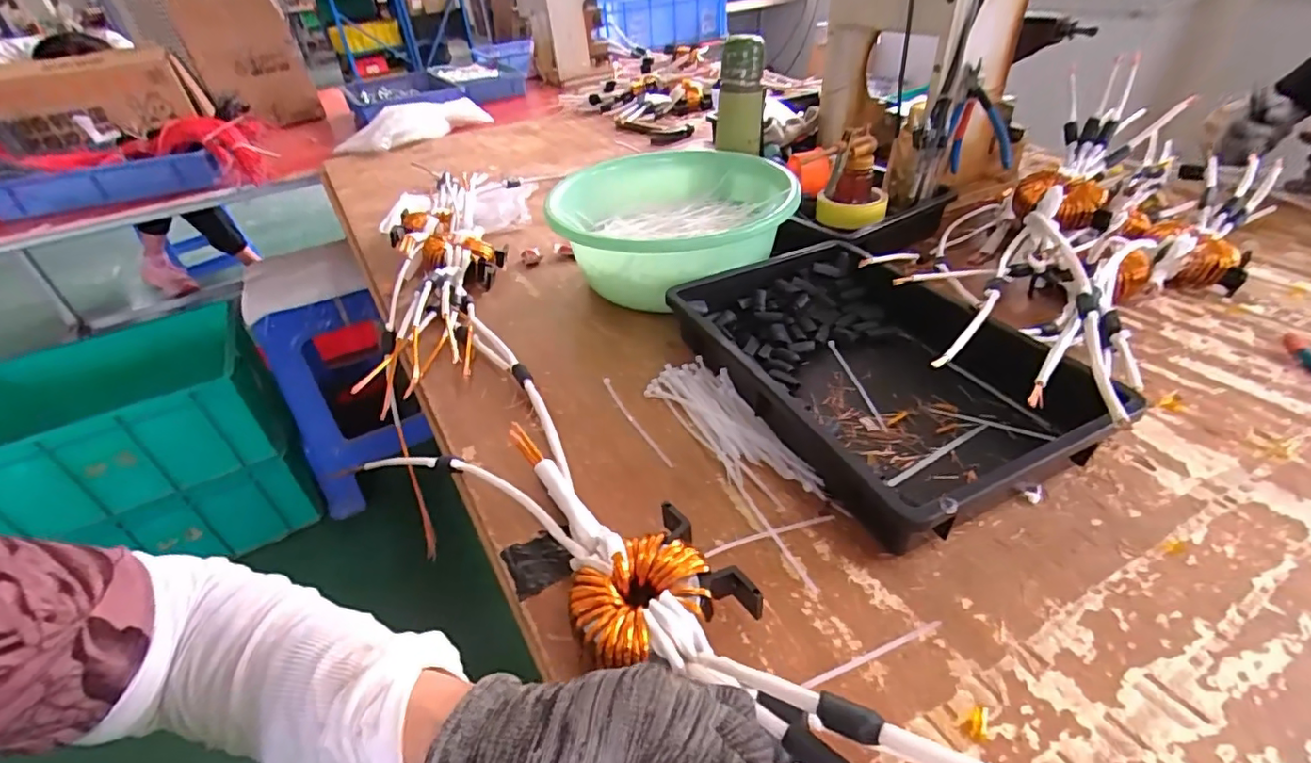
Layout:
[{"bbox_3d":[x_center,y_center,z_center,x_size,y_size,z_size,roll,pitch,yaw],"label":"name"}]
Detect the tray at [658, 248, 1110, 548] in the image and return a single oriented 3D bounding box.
[{"bbox_3d":[0.199,-0.019,0.554,0.245,0.063,0.363,-18,39,-17],"label":"tray"}]

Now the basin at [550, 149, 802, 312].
[{"bbox_3d":[0.016,-0.199,0.757,0.295,0.120,0.309,-3,37,2],"label":"basin"}]

